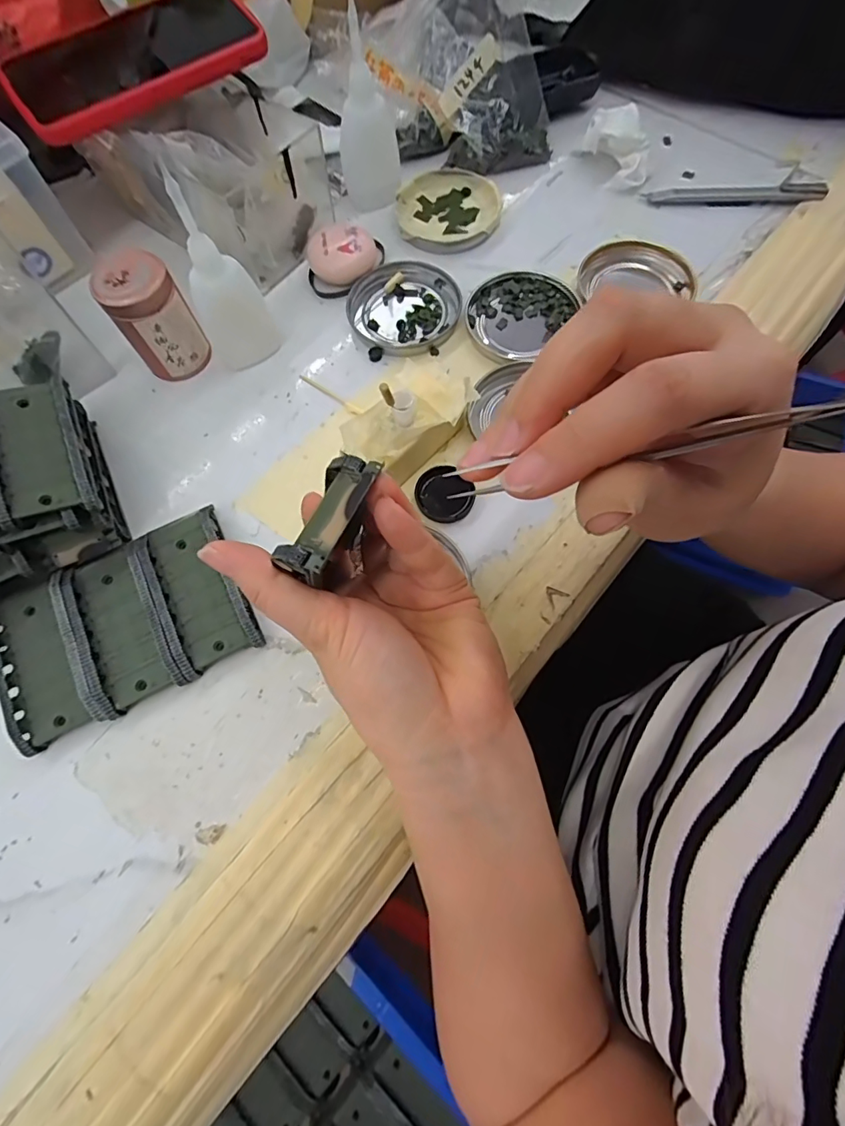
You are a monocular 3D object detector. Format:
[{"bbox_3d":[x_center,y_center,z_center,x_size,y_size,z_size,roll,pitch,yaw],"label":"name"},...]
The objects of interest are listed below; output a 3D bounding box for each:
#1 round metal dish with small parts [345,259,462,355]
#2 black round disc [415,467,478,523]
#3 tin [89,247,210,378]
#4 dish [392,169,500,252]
[{"bbox_3d":[-0.014,-0.183,0.350,0.076,0.007,0.079,-1,70,2],"label":"round metal dish with small parts"},{"bbox_3d":[0.014,-0.042,0.302,0.034,0.010,0.035,-1,70,2],"label":"black round disc"},{"bbox_3d":[-0.171,-0.156,0.315,0.043,0.068,0.035,-32,72,-9],"label":"tin"},{"bbox_3d":[0.019,-0.276,0.382,0.076,0.012,0.081,-1,70,2],"label":"dish"}]

